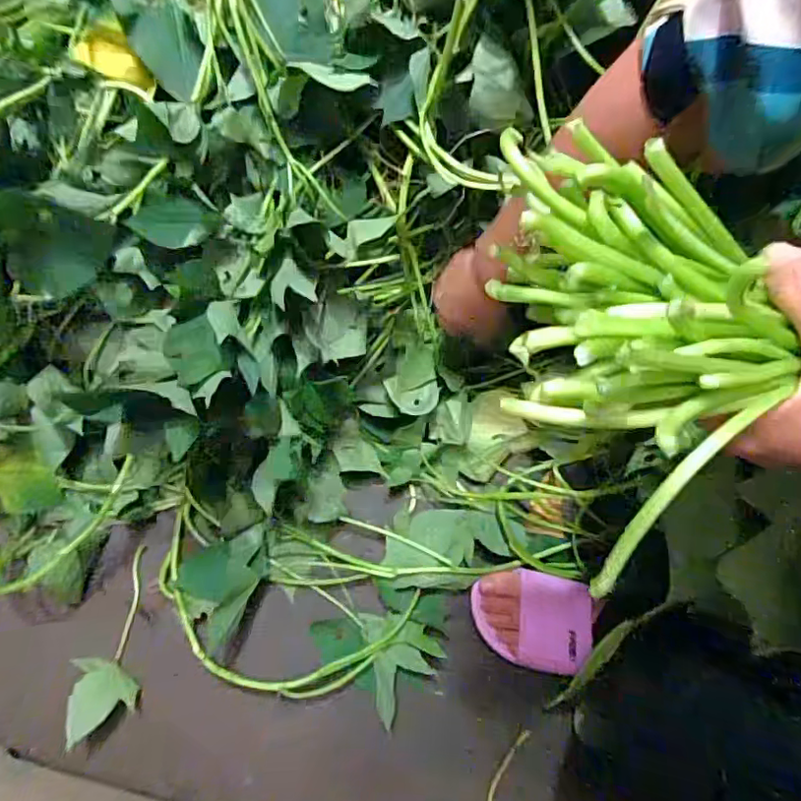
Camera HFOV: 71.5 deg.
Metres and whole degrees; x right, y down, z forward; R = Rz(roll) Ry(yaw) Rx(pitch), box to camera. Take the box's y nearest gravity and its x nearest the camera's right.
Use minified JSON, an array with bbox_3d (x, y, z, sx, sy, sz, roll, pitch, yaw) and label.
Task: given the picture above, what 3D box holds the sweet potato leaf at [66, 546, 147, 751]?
[{"bbox_3d":[-0.299,0.249,0.578,0.073,0.038,0.181,5,60,3],"label":"sweet potato leaf"}]

